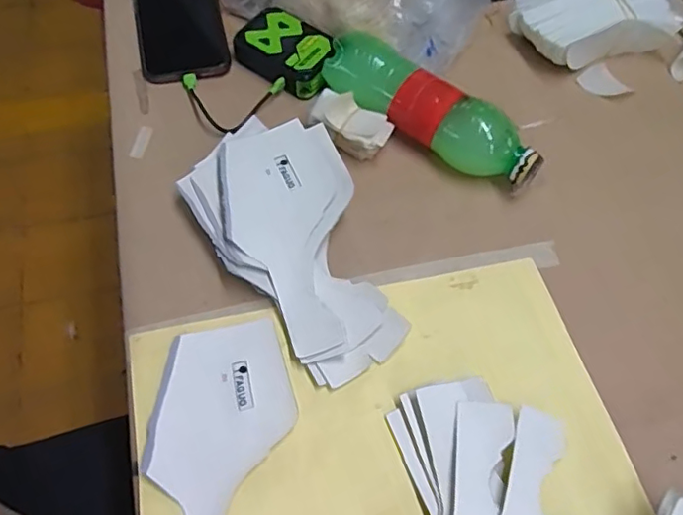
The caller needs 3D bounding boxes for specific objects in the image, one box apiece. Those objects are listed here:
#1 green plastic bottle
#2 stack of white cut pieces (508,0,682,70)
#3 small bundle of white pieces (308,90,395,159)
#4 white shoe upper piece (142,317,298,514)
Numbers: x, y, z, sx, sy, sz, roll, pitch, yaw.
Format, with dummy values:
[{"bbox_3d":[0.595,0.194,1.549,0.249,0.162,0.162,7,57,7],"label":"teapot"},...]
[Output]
[{"bbox_3d":[0.072,-0.121,0.488,0.204,0.056,0.056,38,64,16],"label":"green plastic bottle"},{"bbox_3d":[0.254,-0.240,0.575,0.163,0.058,0.082,-15,62,-13],"label":"stack of white cut pieces"},{"bbox_3d":[0.008,-0.114,0.490,0.067,0.041,0.034,21,60,8],"label":"small bundle of white pieces"},{"bbox_3d":[-0.081,0.129,0.365,0.086,0.007,0.191,6,59,-1],"label":"white shoe upper piece"}]

